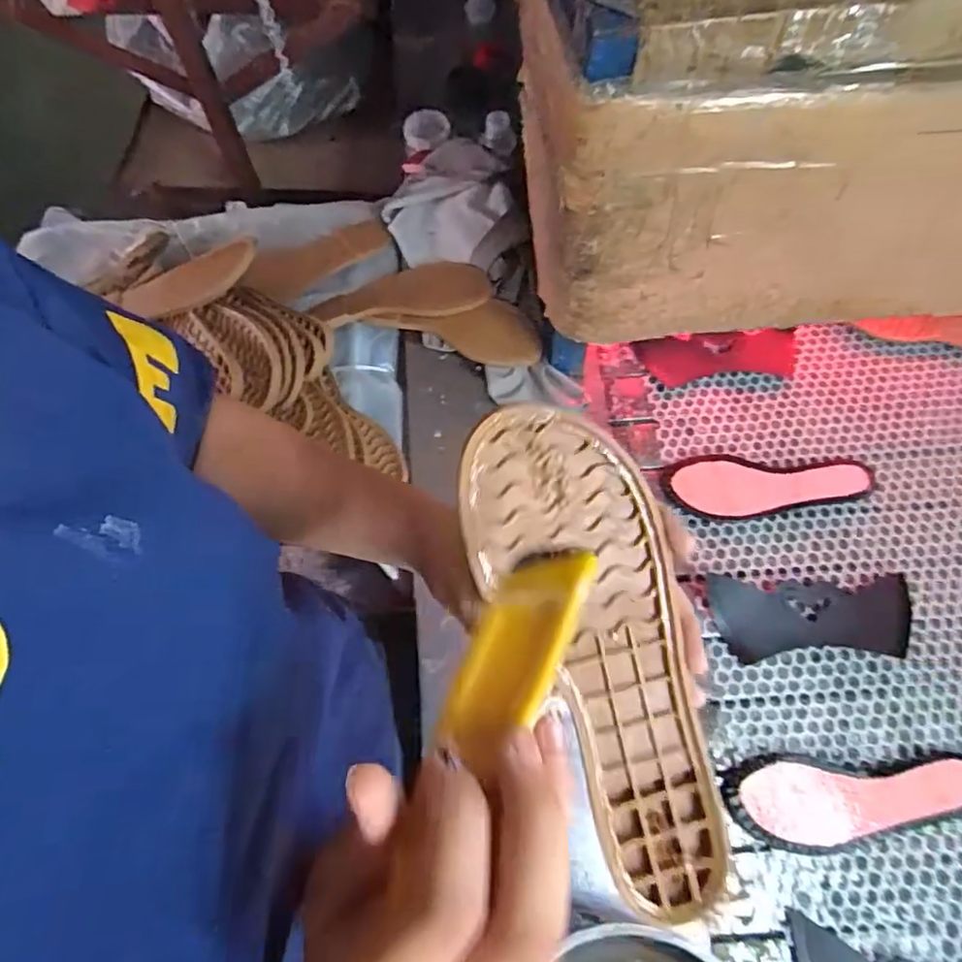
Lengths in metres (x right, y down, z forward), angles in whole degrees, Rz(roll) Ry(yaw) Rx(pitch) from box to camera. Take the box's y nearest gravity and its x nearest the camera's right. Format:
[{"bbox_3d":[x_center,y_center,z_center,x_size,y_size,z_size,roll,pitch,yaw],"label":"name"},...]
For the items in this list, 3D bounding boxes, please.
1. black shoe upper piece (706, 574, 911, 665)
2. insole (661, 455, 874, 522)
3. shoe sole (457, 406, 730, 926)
[{"bbox_3d":[0.356,0.146,0.655,0.212,0.009,0.085,0,66,1],"label":"black shoe upper piece"},{"bbox_3d":[0.334,0.010,0.716,0.232,0.019,0.078,4,67,3],"label":"insole"},{"bbox_3d":[0.057,0.082,0.278,0.083,0.022,0.233,-19,92,-8],"label":"shoe sole"}]

